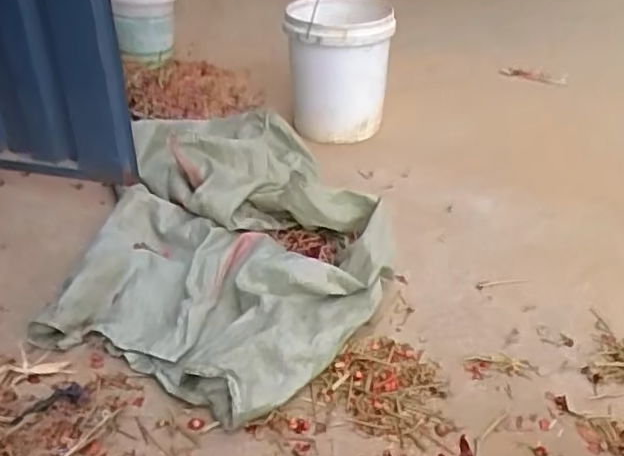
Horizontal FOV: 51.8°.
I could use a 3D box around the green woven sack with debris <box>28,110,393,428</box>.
[{"bbox_3d":[-0.194,-0.028,1.412,0.764,0.227,0.859,14,35,20],"label":"green woven sack with debris"}]

